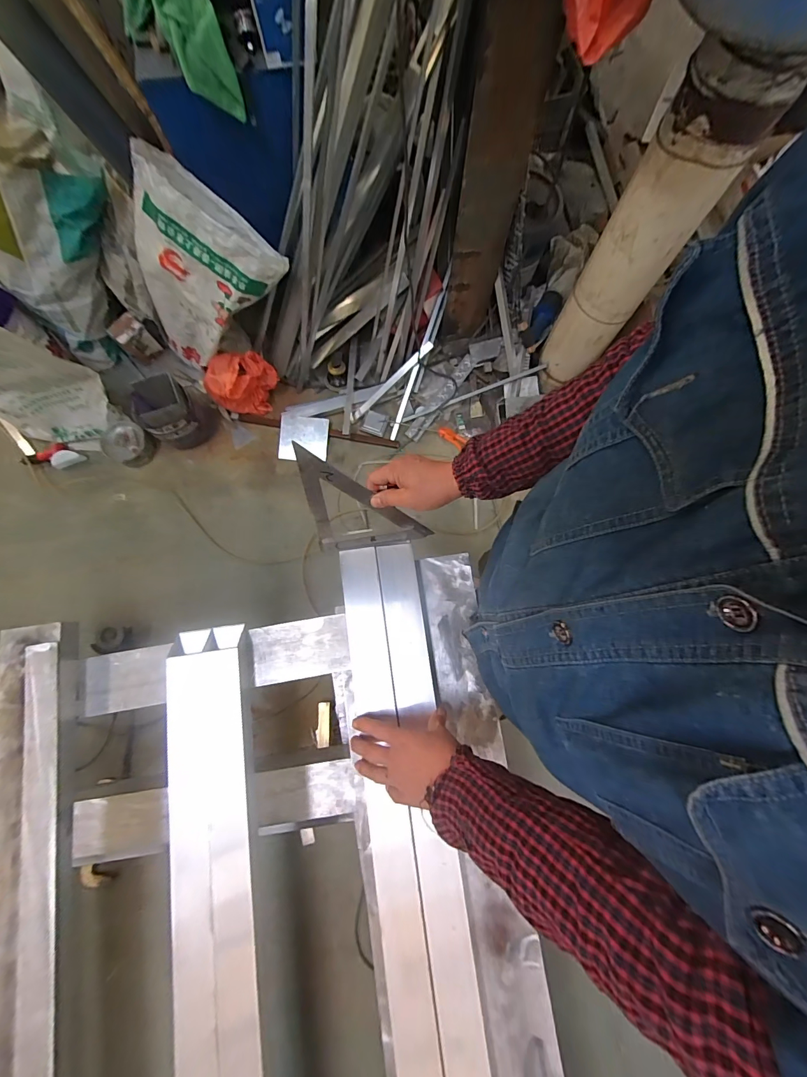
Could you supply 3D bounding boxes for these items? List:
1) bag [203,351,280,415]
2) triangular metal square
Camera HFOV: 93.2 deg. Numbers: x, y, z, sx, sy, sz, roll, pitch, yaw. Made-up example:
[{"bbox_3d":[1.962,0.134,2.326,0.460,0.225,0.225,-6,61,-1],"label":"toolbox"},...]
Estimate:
[{"bbox_3d":[-0.621,-0.592,1.479,0.262,0.180,0.150,-19,79,-4],"label":"bag"},{"bbox_3d":[-0.089,-0.031,0.612,0.246,0.017,0.124,33,109,-26],"label":"triangular metal square"}]

